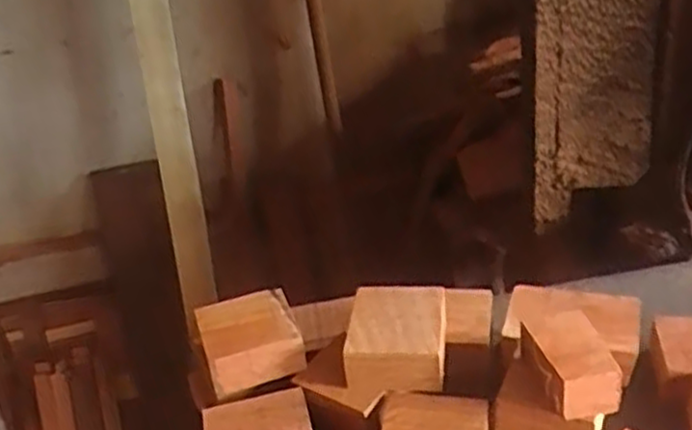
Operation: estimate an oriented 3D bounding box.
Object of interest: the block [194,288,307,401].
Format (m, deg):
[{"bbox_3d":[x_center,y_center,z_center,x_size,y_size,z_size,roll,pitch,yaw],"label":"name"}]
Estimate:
[{"bbox_3d":[-0.059,0.077,0.468,0.056,0.034,0.049,-15,31,-13],"label":"block"}]

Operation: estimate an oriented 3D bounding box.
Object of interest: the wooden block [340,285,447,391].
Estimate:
[{"bbox_3d":[0.031,0.074,0.454,0.055,0.032,0.060,-1,30,11],"label":"wooden block"}]

